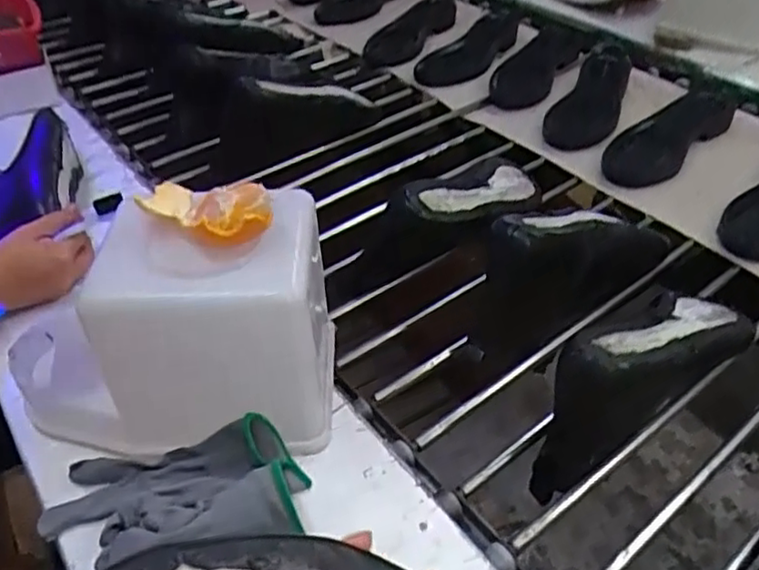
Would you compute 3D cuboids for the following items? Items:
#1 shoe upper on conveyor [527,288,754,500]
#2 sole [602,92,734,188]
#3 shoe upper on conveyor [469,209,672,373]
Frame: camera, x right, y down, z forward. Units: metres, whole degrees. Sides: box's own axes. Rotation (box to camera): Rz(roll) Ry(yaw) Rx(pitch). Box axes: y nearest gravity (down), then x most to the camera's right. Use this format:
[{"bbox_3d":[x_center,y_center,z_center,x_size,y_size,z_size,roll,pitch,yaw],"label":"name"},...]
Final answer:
[{"bbox_3d":[0.227,0.067,0.575,0.261,0.103,0.069,-24,47,-25],"label":"shoe upper on conveyor"},{"bbox_3d":[0.400,-0.205,0.934,0.222,0.028,0.098,-37,51,-16],"label":"sole"},{"bbox_3d":[0.182,-0.025,0.667,0.256,0.113,0.084,-29,49,-29],"label":"shoe upper on conveyor"}]

